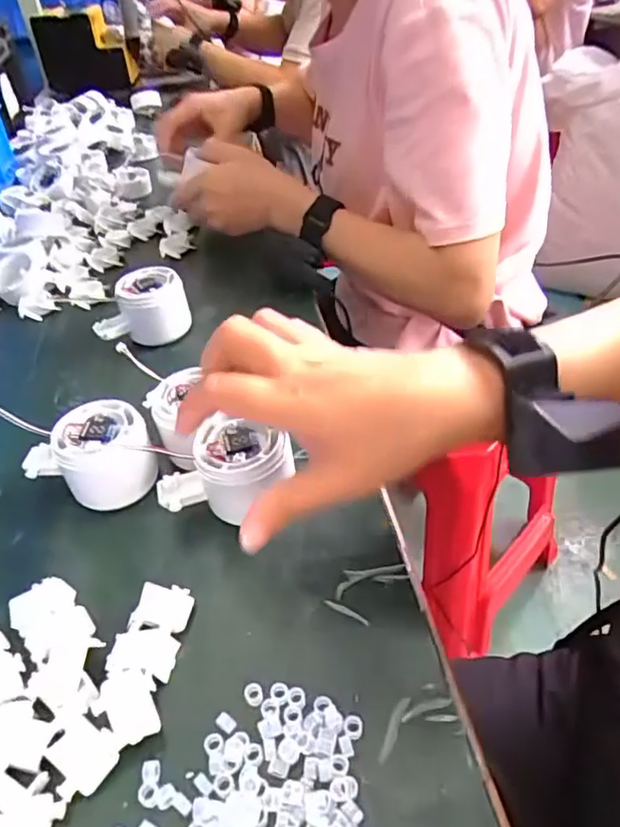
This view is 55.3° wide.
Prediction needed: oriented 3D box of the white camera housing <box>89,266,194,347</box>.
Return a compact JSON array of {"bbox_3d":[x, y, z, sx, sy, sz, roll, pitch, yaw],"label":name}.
[{"bbox_3d":[-0.152,-0.097,0.533,0.080,0.045,0.054,-12,41,-7],"label":"white camera housing"}]

